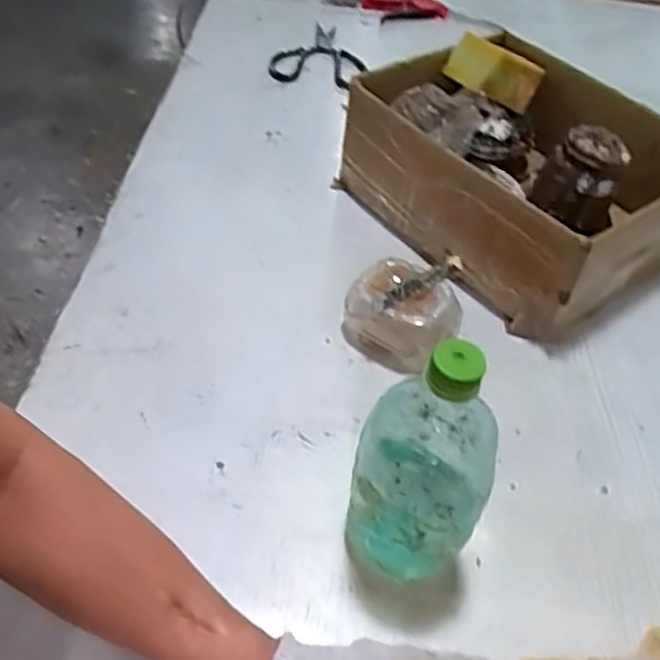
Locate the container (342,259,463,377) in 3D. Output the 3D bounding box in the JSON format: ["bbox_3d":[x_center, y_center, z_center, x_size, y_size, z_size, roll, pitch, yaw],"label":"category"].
[{"bbox_3d":[0.070,-0.016,0.639,0.098,0.070,0.085,29,51,18],"label":"container"}]

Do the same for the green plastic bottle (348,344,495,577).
[{"bbox_3d":[0.060,0.085,0.448,0.082,0.204,0.077,12,48,3],"label":"green plastic bottle"}]

